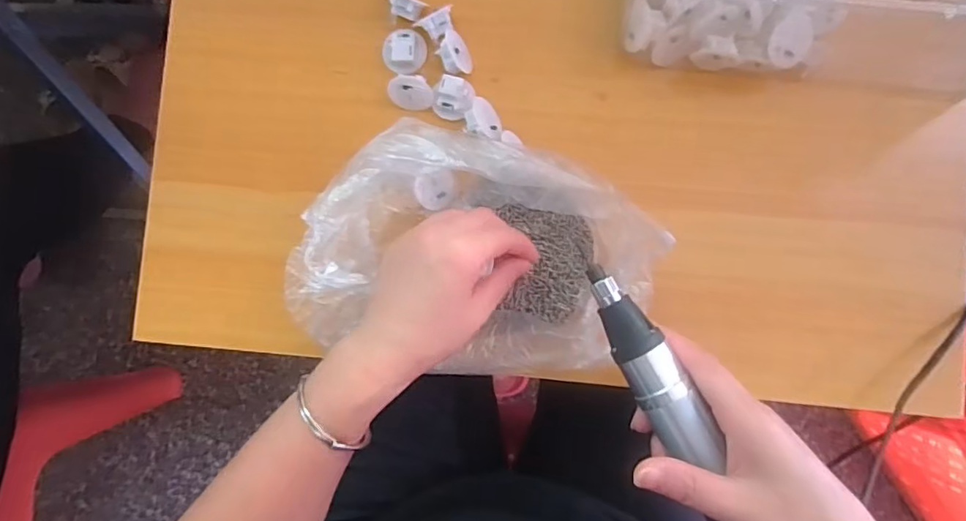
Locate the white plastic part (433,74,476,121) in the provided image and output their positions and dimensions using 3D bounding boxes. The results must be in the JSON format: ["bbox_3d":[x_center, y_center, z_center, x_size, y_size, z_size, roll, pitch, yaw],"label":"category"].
[{"bbox_3d":[-0.021,-0.117,0.389,0.028,0.016,0.028,0,88,4],"label":"white plastic part"}]

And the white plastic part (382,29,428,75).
[{"bbox_3d":[-0.058,-0.152,0.393,0.030,0.013,0.031,0,88,4],"label":"white plastic part"}]

